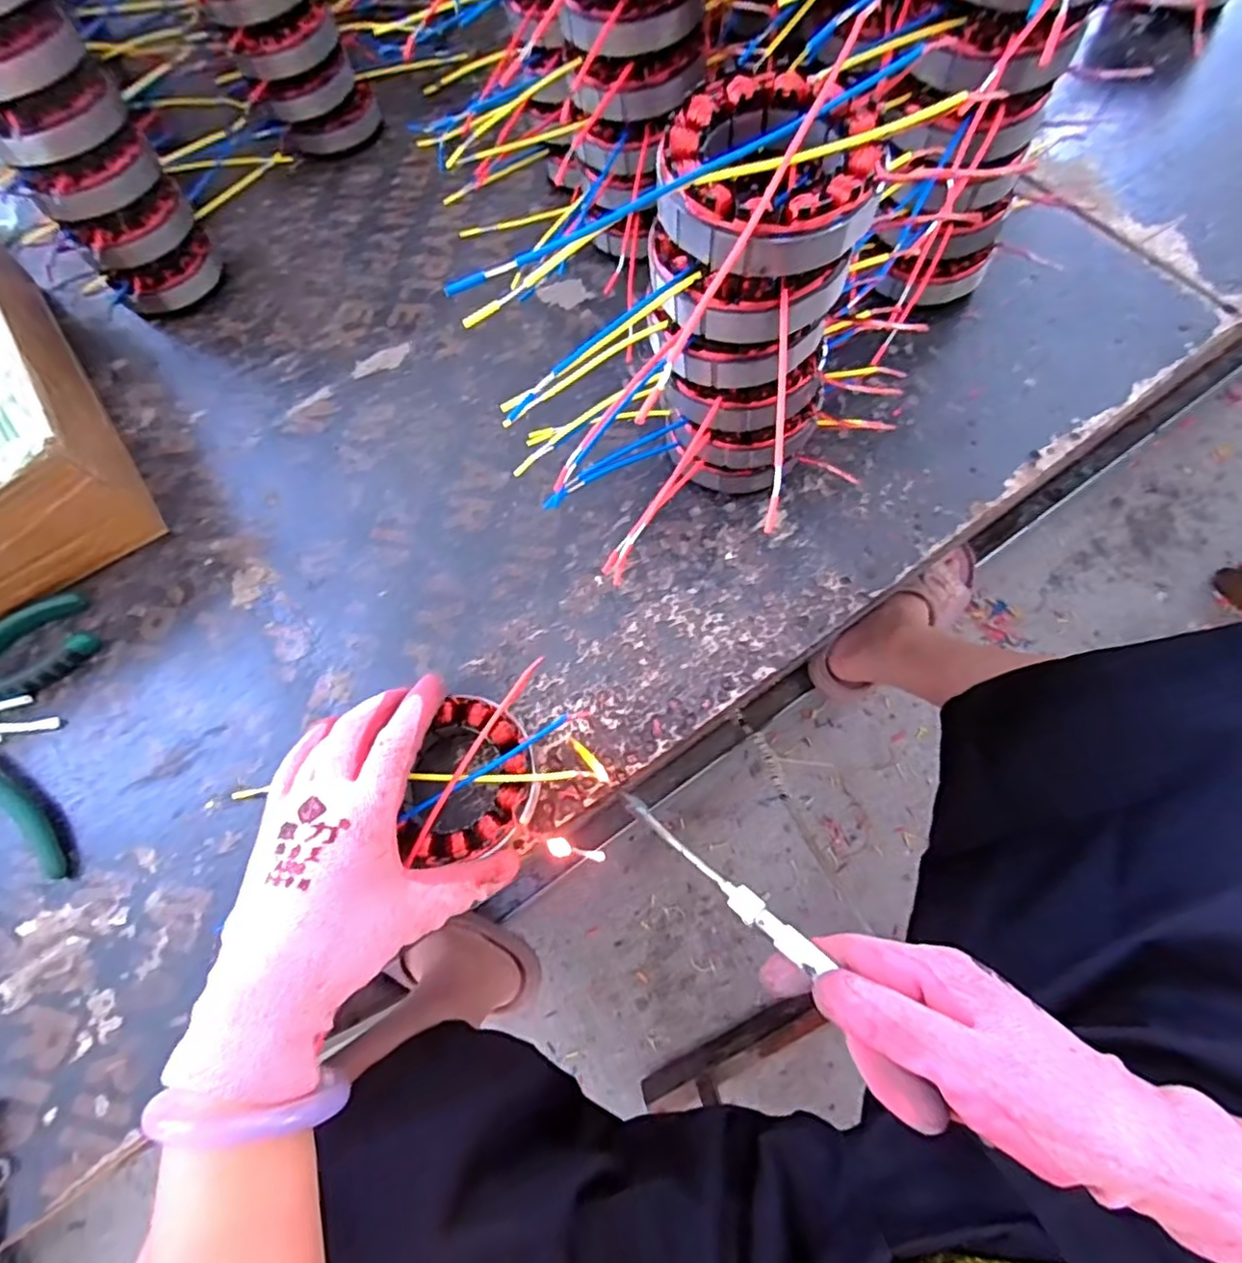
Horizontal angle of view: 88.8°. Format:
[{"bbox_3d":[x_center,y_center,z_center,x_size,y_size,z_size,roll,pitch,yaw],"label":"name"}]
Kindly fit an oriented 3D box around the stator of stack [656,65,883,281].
[{"bbox_3d":[0.057,-0.182,0.248,0.082,0.025,0.091,0,70,4],"label":"stator of stack"}]

